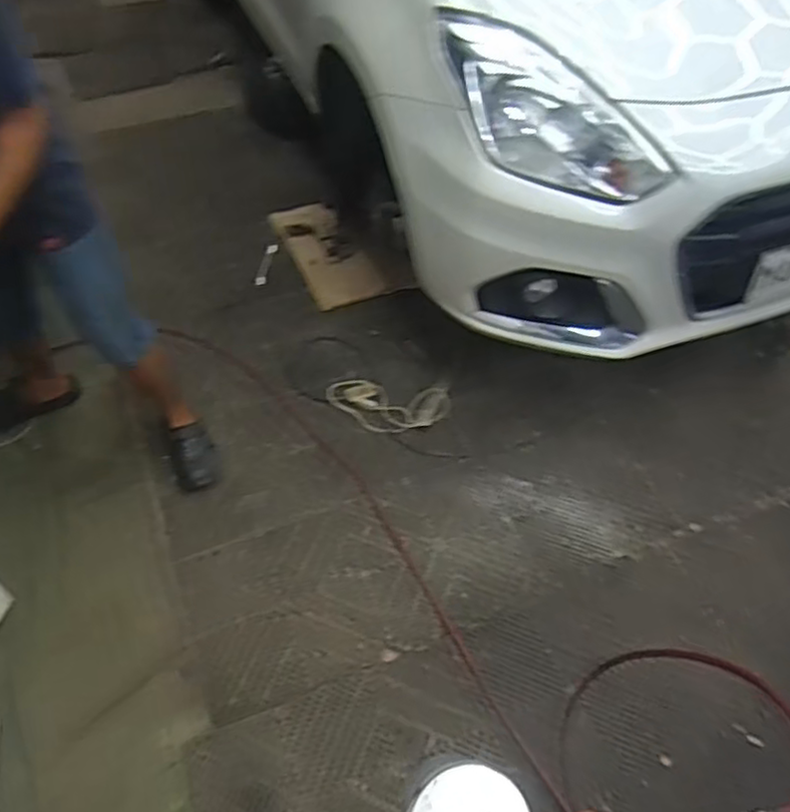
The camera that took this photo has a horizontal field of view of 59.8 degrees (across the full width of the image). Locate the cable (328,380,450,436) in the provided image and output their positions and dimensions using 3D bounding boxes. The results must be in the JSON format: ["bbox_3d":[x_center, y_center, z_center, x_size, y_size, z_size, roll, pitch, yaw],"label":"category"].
[{"bbox_3d":[-0.018,-0.008,1.954,0.342,0.033,0.142,4,53,2],"label":"cable"}]

